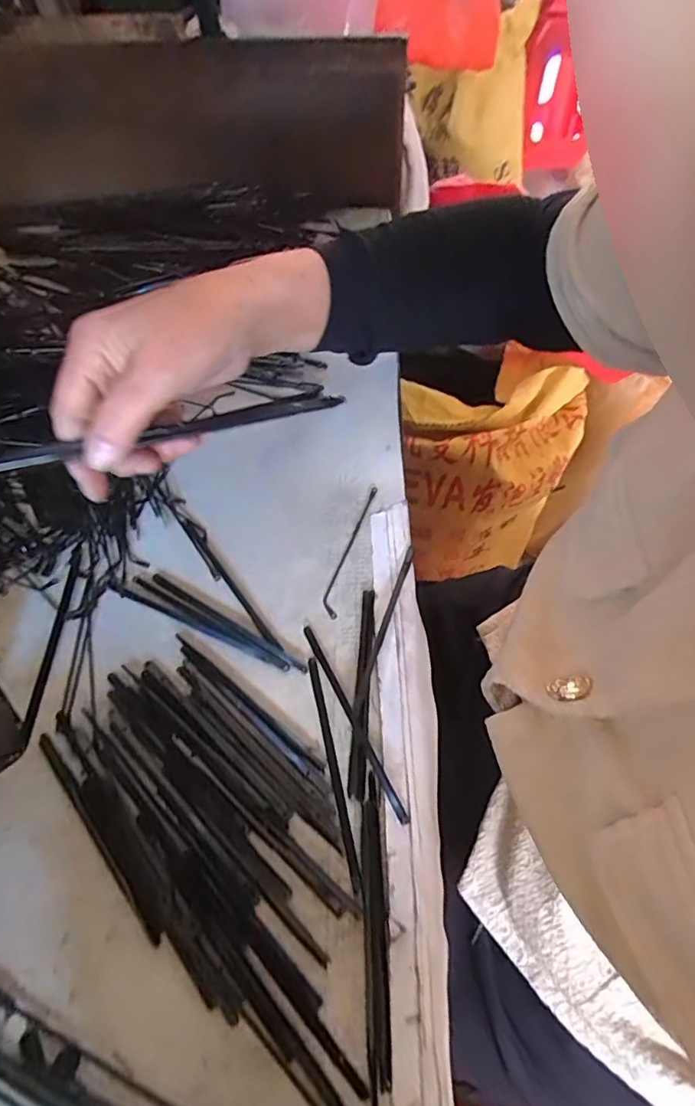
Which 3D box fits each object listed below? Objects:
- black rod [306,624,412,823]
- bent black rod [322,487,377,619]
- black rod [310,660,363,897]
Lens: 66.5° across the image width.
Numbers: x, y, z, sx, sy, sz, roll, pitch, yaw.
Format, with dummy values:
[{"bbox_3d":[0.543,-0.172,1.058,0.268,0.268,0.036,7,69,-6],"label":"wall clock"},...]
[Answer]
[{"bbox_3d":[0.001,0.073,0.241,0.004,0.011,0.099,-23,59,-14],"label":"black rod"},{"bbox_3d":[0.002,-0.004,0.295,0.009,0.004,0.088,15,59,8],"label":"bent black rod"},{"bbox_3d":[-0.006,0.093,0.233,0.005,0.005,0.098,-11,57,-6],"label":"black rod"}]

